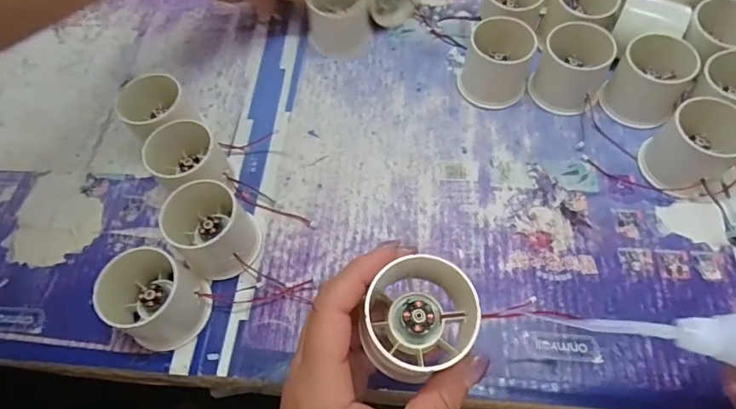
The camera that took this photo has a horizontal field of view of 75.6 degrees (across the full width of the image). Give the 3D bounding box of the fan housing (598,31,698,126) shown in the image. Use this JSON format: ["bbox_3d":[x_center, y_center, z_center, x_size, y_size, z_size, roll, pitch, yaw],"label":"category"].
[{"bbox_3d":[0.218,-0.099,0.367,0.050,0.044,0.065,28,68,17],"label":"fan housing"}]

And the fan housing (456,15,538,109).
[{"bbox_3d":[0.107,-0.119,0.396,0.058,0.041,0.065,13,64,10],"label":"fan housing"}]

